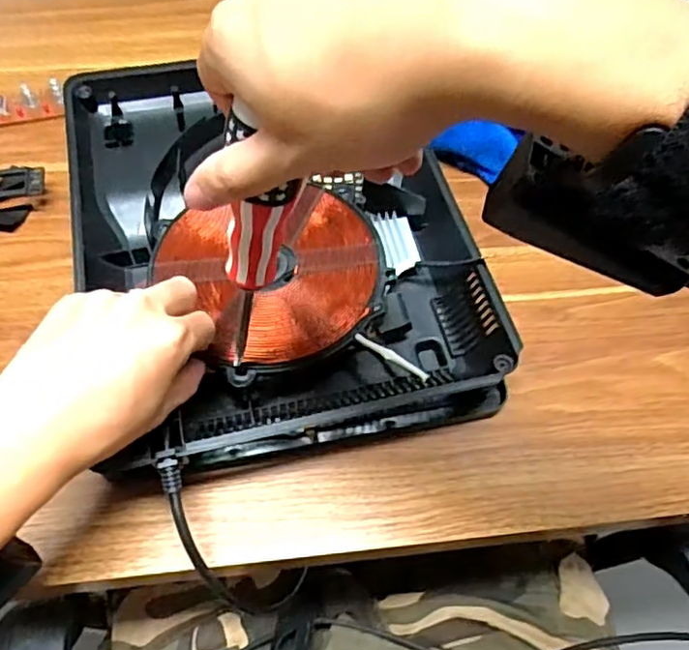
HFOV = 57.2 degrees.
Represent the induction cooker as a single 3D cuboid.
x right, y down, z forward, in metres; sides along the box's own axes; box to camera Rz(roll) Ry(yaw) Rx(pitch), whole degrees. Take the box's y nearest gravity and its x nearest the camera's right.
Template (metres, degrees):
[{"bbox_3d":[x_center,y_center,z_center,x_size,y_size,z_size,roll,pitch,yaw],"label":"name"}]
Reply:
[{"bbox_3d":[-0.057,-0.076,0.482,0.265,0.066,0.346,-13,61,-10],"label":"induction cooker"}]

